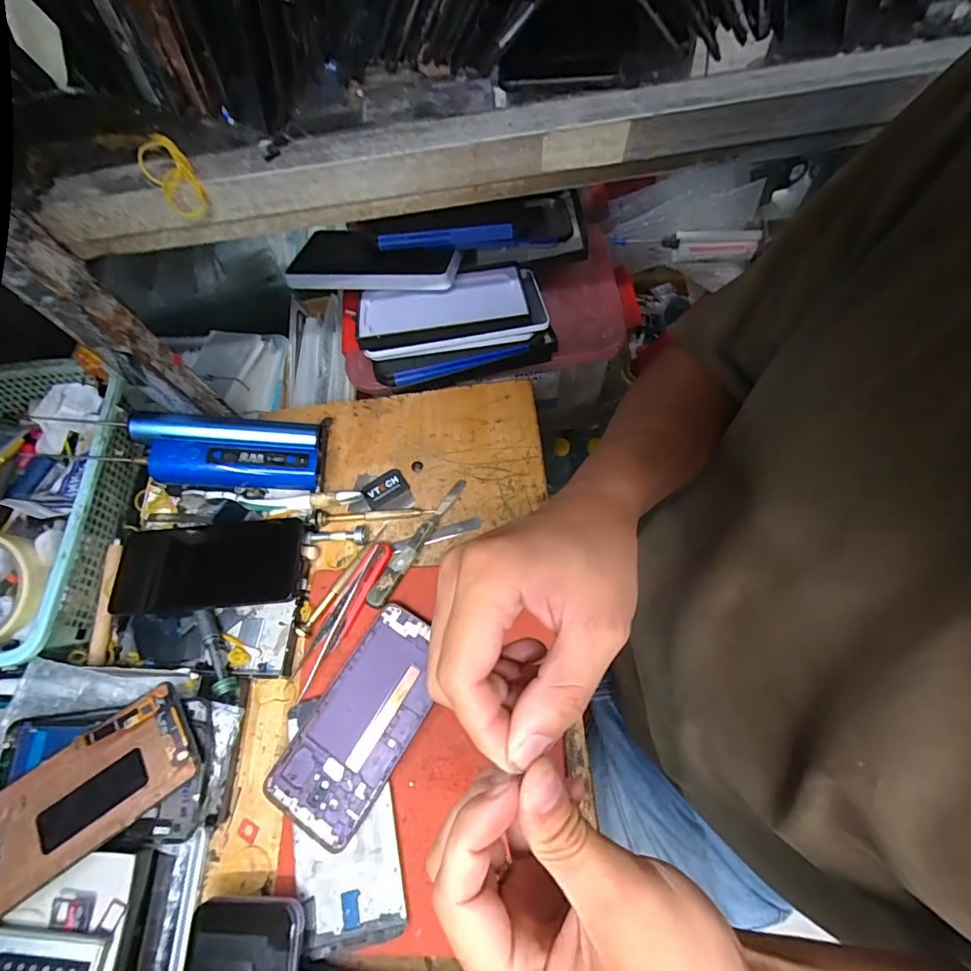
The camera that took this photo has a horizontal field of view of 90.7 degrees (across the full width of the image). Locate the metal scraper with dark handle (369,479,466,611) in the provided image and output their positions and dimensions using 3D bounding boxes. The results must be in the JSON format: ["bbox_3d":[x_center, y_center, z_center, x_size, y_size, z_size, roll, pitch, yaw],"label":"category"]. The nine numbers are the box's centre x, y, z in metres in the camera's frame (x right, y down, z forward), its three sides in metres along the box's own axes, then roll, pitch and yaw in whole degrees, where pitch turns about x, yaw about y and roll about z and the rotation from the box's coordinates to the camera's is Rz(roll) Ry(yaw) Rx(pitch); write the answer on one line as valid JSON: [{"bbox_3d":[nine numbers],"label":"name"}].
[{"bbox_3d":[-0.059,0.047,0.421,0.017,0.010,0.133,28,72,15],"label":"metal scraper with dark handle"}]

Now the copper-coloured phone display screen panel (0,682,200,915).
[{"bbox_3d":[-0.269,0.204,0.313,0.148,0.012,0.068,-33,66,-14],"label":"copper-coloured phone display screen panel"}]

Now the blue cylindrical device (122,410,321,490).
[{"bbox_3d":[-0.228,-0.035,0.425,0.152,0.029,0.070,7,64,-14],"label":"blue cylindrical device"}]

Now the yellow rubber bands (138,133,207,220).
[{"bbox_3d":[-0.184,-0.181,0.282,0.024,0.032,0.035,-31,68,-8],"label":"yellow rubber bands"}]

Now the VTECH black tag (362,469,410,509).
[{"bbox_3d":[-0.094,0.002,0.447,0.040,0.006,0.027,-35,68,-10],"label":"VTECH black tag"}]

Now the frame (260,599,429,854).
[{"bbox_3d":[-0.090,0.176,0.365,0.074,0.012,0.158,28,72,16],"label":"frame"}]

